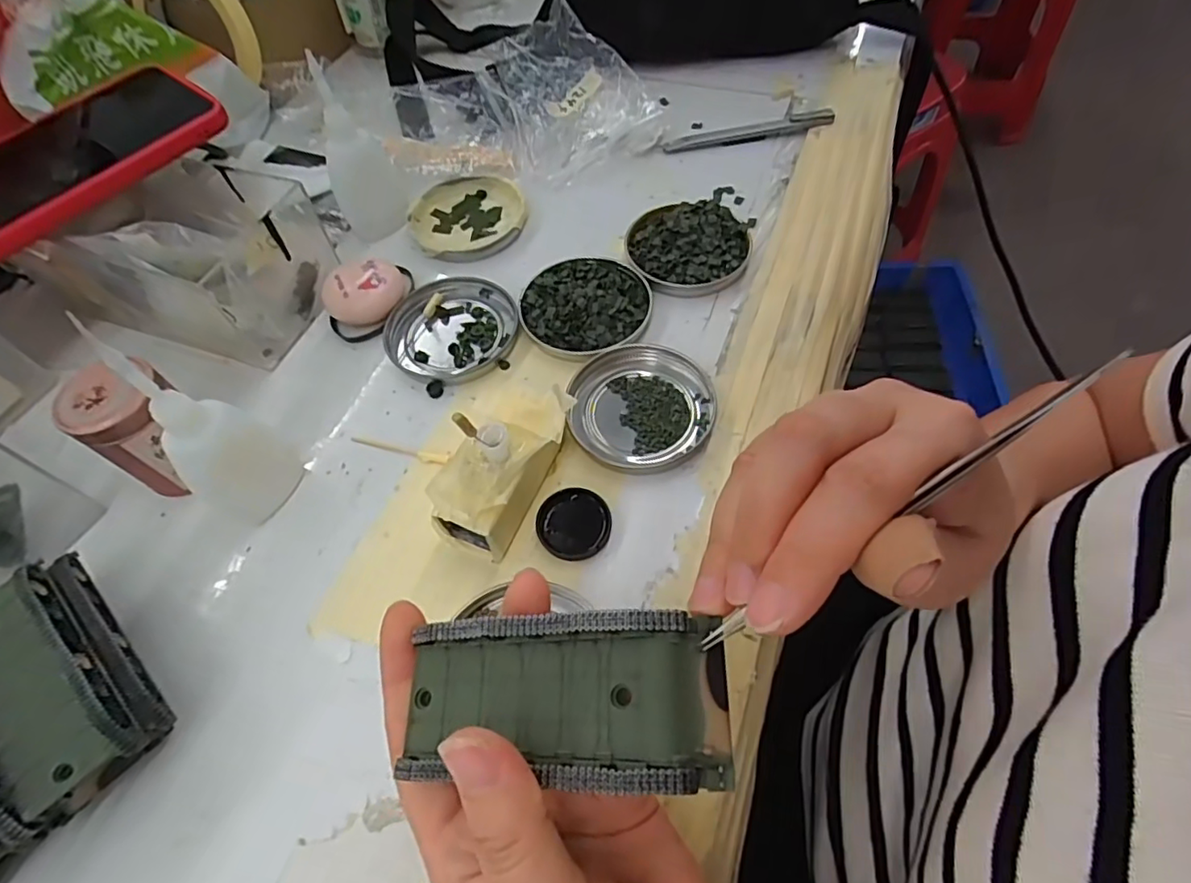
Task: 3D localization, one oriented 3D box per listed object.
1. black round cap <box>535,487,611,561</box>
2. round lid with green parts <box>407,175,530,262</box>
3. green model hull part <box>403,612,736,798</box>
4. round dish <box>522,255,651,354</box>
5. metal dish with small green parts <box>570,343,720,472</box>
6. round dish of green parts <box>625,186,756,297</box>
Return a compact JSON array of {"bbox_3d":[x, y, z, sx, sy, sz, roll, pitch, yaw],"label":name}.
[{"bbox_3d":[-0.011,0.040,0.290,0.035,0.006,0.035,-2,59,3],"label":"black round cap"},{"bbox_3d":[-0.089,-0.156,0.415,0.080,0.012,0.072,-13,59,-4],"label":"round lid with green parts"},{"bbox_3d":[-0.012,0.070,0.165,0.094,0.019,0.042,-4,57,21],"label":"green model hull part"},{"bbox_3d":[-0.006,-0.084,0.359,0.076,0.011,0.075,-2,59,3],"label":"round dish"},{"bbox_3d":[0.024,-0.019,0.323,0.077,0.012,0.072,-2,59,3],"label":"metal dish with small green parts"},{"bbox_3d":[0.067,-0.133,0.384,0.092,0.014,0.083,-25,61,-11],"label":"round dish of green parts"}]

